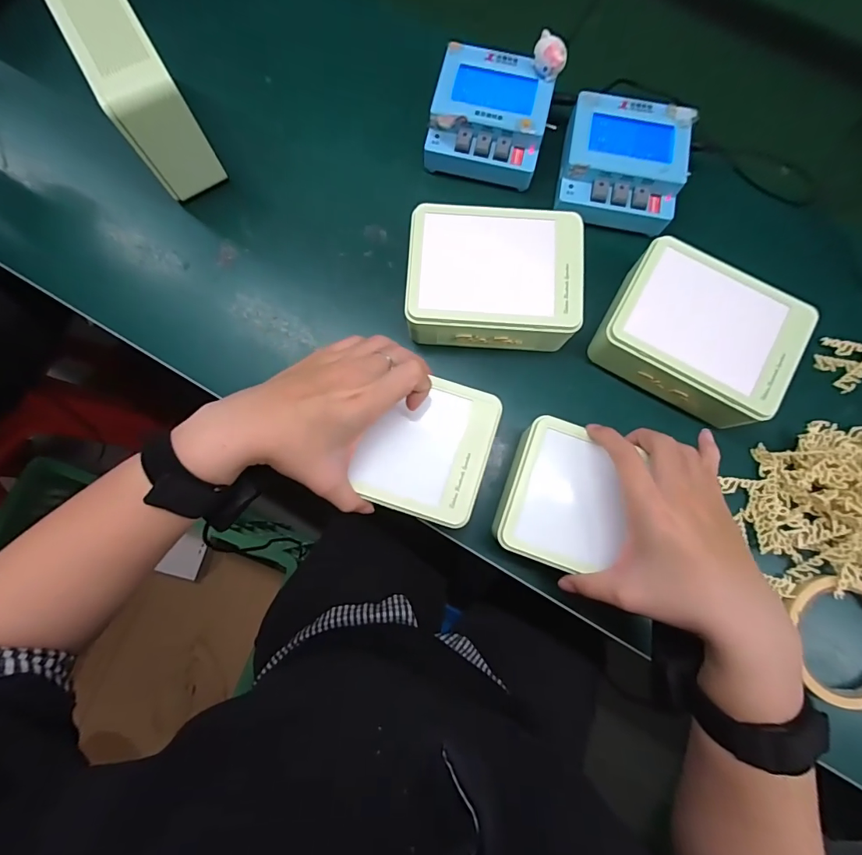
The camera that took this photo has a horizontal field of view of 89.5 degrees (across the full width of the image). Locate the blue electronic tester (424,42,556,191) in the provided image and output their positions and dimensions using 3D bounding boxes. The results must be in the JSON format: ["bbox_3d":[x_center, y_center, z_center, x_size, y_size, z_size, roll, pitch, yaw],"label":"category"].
[{"bbox_3d":[0.055,-0.282,0.402,0.103,0.053,0.098,14,79,2],"label":"blue electronic tester"}]

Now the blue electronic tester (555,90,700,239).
[{"bbox_3d":[0.169,-0.233,0.392,0.104,0.048,0.103,11,79,1],"label":"blue electronic tester"}]

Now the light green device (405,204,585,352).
[{"bbox_3d":[0.051,-0.124,0.370,0.138,0.053,0.108,2,79,-1],"label":"light green device"}]

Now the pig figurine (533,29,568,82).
[{"bbox_3d":[0.101,-0.315,0.373,0.028,0.029,0.021,17,79,2],"label":"pig figurine"}]

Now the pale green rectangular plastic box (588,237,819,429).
[{"bbox_3d":[0.216,-0.074,0.356,0.143,0.054,0.105,30,80,4],"label":"pale green rectangular plastic box"}]

